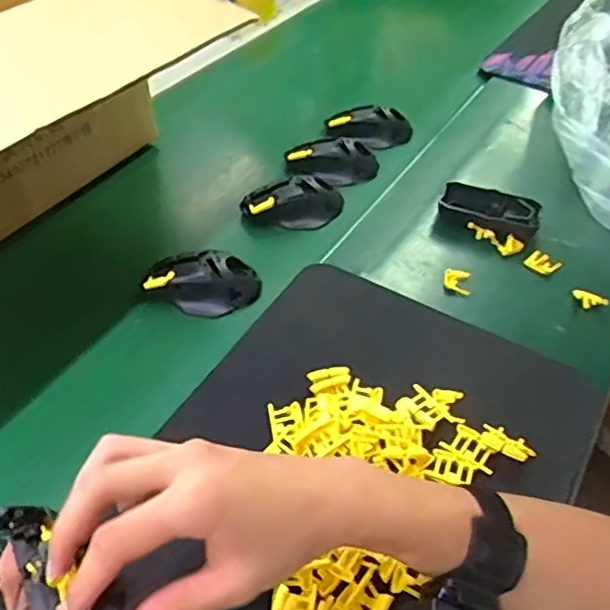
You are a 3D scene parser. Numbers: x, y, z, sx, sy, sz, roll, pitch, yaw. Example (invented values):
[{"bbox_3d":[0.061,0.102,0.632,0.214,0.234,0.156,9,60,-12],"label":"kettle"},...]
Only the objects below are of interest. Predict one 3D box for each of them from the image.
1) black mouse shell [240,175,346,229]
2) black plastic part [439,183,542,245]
[{"bbox_3d":[-0.014,-0.116,0.720,0.111,0.048,0.053,4,44,4],"label":"black mouse shell"},{"bbox_3d":[0.207,-0.103,0.707,0.104,0.033,0.057,17,46,16],"label":"black plastic part"}]

